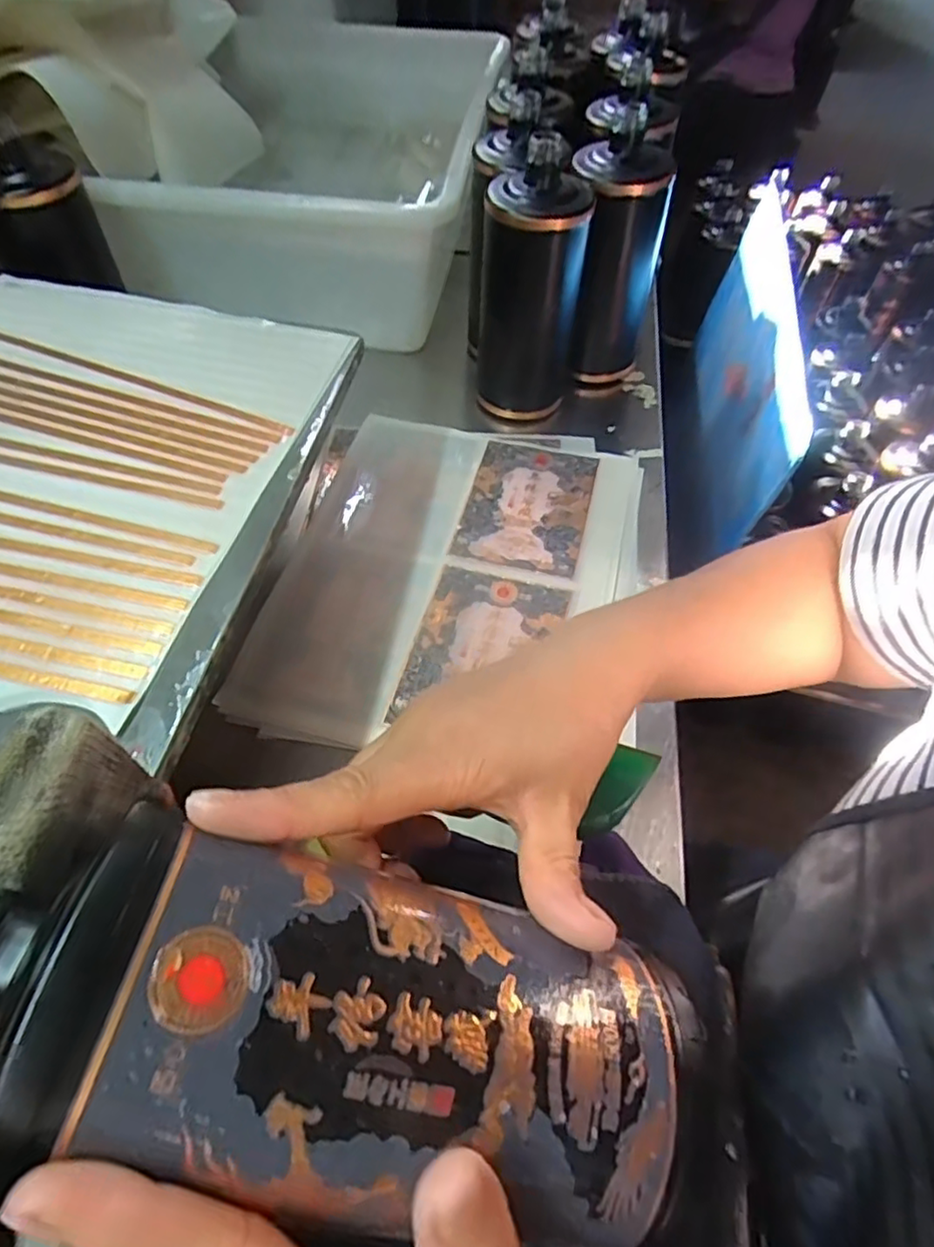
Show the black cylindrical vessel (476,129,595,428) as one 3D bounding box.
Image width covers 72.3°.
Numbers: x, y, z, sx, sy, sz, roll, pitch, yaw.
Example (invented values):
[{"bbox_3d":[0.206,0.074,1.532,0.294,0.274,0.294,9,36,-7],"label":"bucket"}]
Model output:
[{"bbox_3d":[0.054,-0.276,0.533,0.079,0.204,0.081,1,54,-2],"label":"black cylindrical vessel"}]

